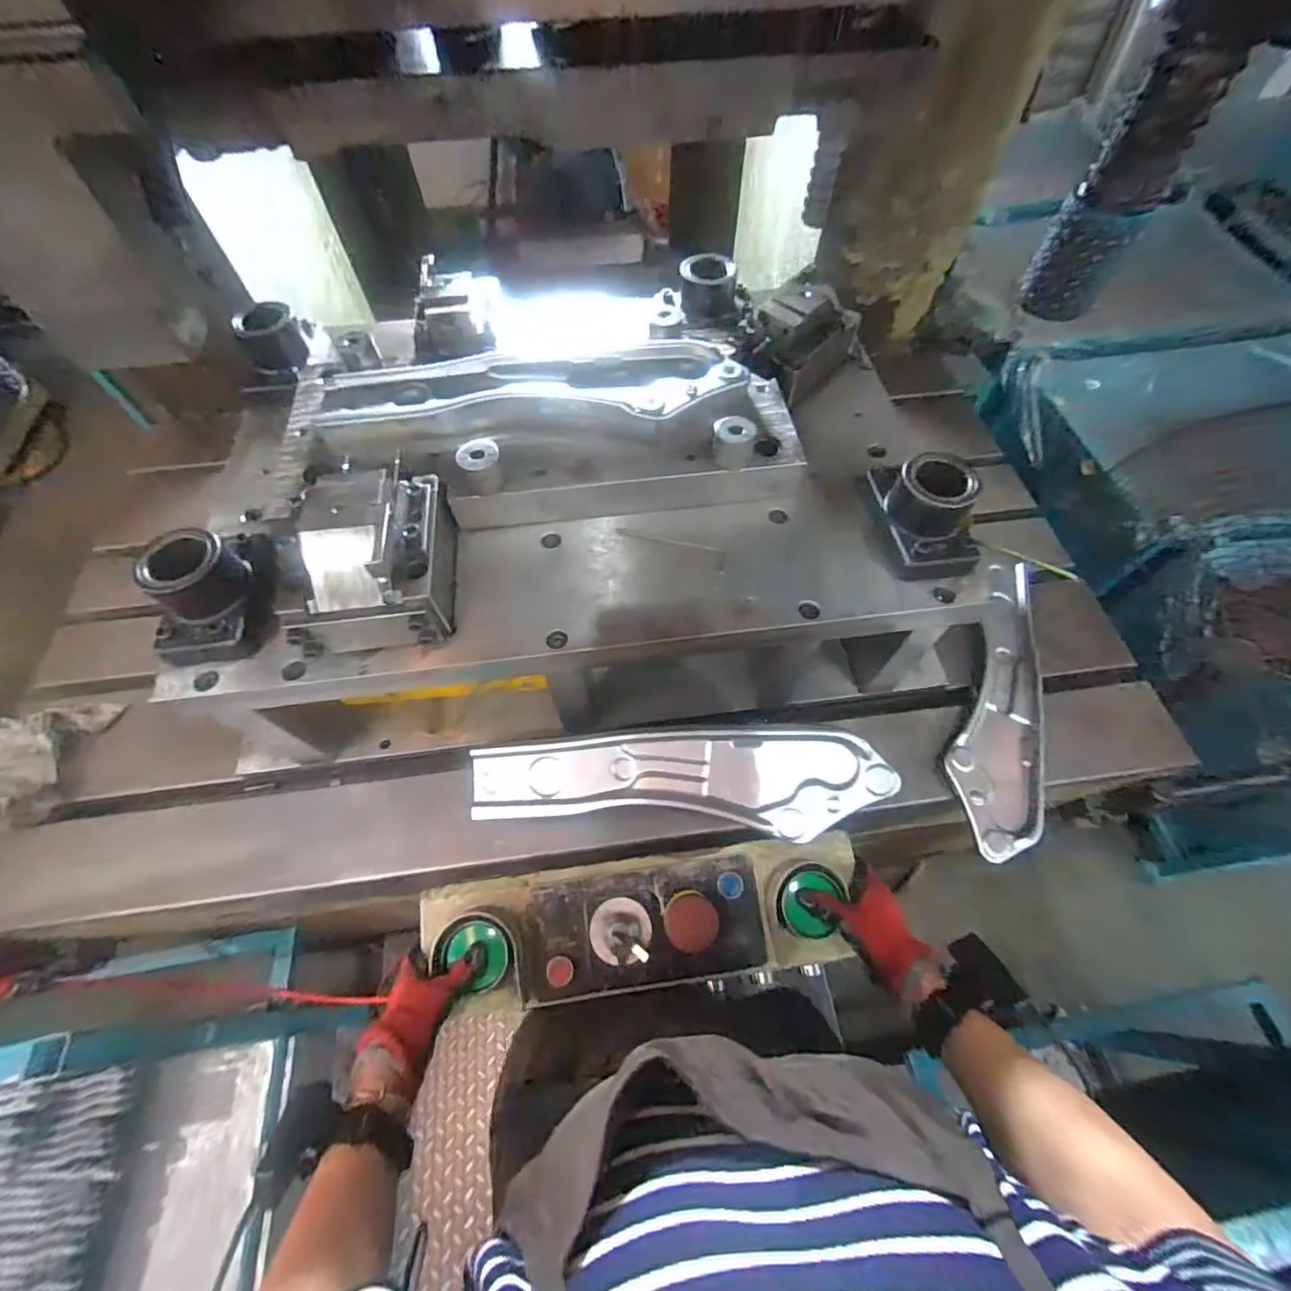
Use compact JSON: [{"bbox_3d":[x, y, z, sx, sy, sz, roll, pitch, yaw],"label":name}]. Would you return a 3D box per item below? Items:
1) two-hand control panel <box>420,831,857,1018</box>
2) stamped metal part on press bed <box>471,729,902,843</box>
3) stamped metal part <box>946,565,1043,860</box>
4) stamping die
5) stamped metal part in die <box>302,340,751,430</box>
[{"bbox_3d":[-0.001,0.308,0.621,0.482,0.071,0.134,-6,60,-4],"label":"two-hand control panel"},{"bbox_3d":[0.033,0.141,0.595,0.429,0.033,0.100,0,82,6],"label":"stamped metal part on press bed"},{"bbox_3d":[0.461,0.064,0.730,0.111,0.041,0.425,14,61,8],"label":"stamped metal part"},{"bbox_3d":[-0.093,-0.182,0.658,0.759,0.257,0.506,-11,61,-6],"label":"stamping die"},{"bbox_3d":[-0.129,-0.283,0.603,0.463,0.021,0.117,-4,60,-2],"label":"stamped metal part in die"}]

